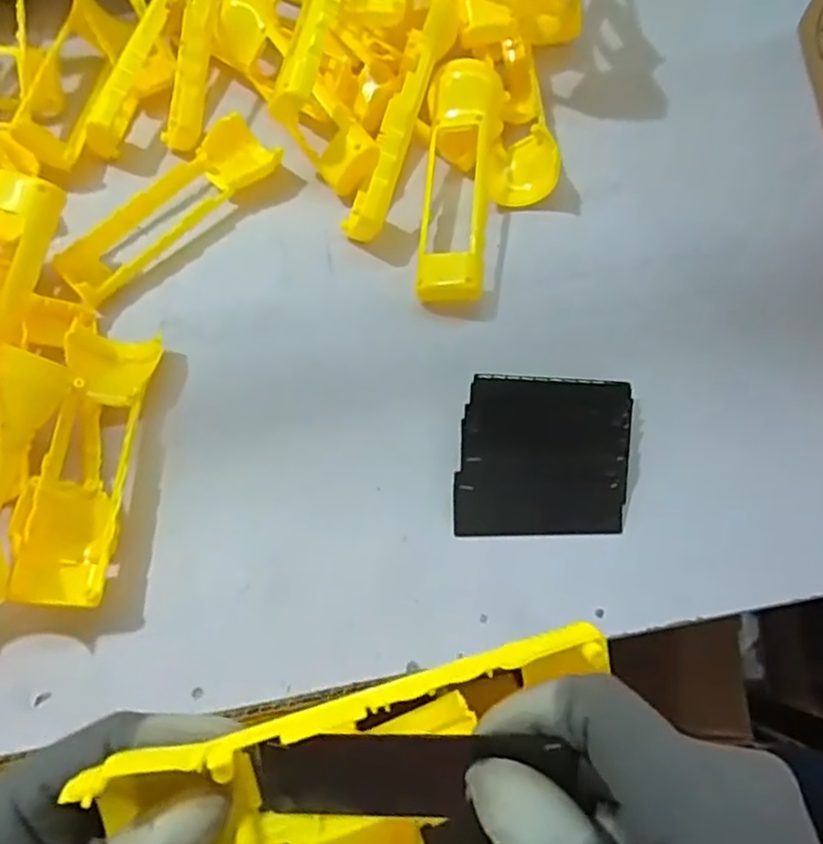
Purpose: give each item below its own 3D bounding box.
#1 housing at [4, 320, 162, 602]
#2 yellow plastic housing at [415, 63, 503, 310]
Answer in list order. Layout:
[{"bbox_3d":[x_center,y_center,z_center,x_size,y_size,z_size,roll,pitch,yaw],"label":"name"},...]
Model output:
[{"bbox_3d":[-0.177,0.023,0.379,0.045,0.041,0.154,3,67,2],"label":"housing"},{"bbox_3d":[0.030,-0.155,0.446,0.043,0.045,0.168,6,67,3],"label":"yellow plastic housing"}]

